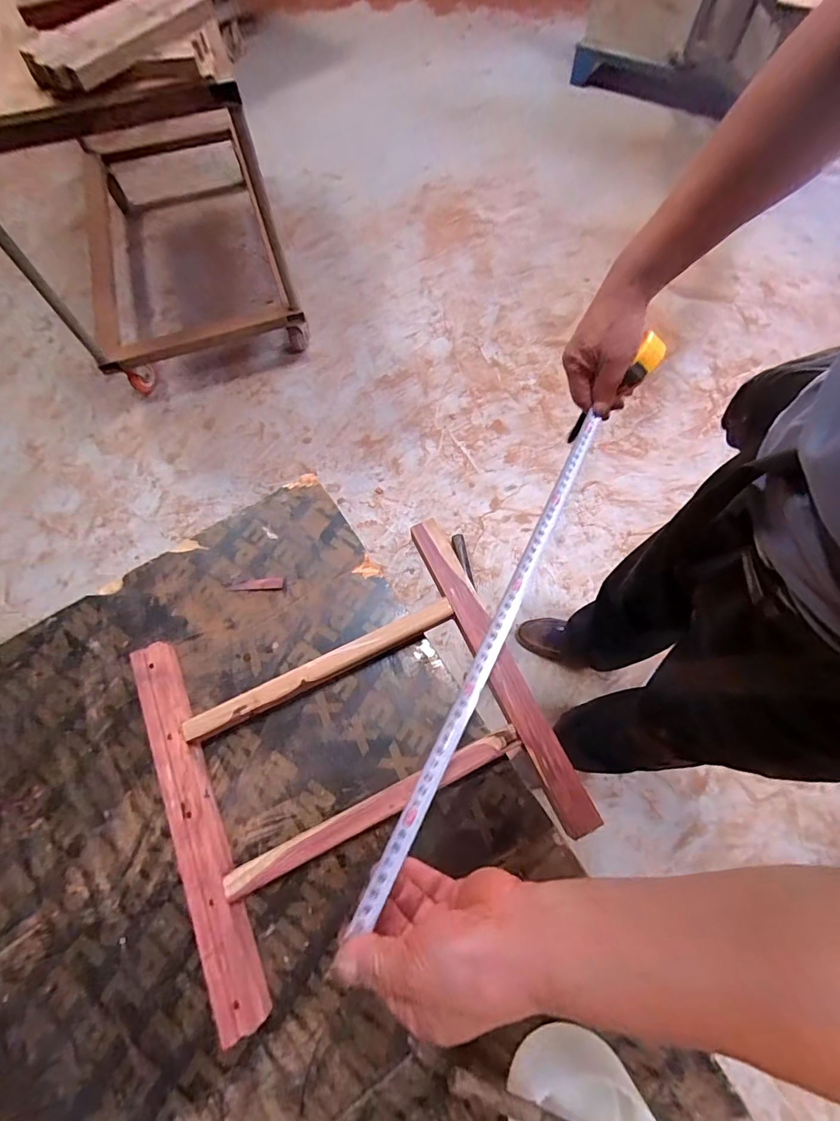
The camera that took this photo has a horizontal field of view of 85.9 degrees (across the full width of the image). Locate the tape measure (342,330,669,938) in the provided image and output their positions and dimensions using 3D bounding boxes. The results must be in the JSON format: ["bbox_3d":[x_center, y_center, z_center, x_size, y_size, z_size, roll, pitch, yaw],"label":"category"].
[{"bbox_3d":[0.093,0.013,0.388,0.037,0.061,0.554,28,71,8],"label":"tape measure"}]

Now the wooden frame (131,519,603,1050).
[{"bbox_3d":[-0.066,0.165,0.432,0.346,0.040,0.323,-24,69,-9],"label":"wooden frame"}]

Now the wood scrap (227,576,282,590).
[{"bbox_3d":[-0.186,0.026,0.509,0.062,0.004,0.014,-2,67,0],"label":"wood scrap"}]

